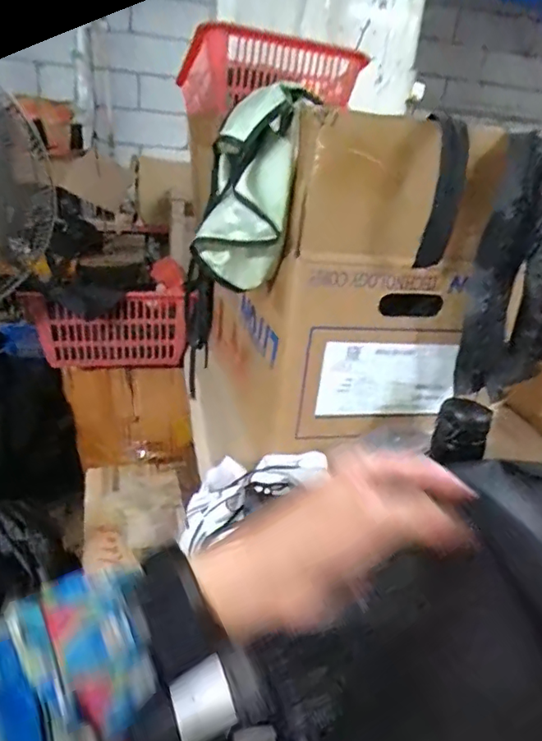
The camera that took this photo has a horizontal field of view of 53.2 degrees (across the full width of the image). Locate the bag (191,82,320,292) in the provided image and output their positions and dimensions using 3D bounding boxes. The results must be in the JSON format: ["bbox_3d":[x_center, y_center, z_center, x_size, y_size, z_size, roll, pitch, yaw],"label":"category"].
[{"bbox_3d":[-0.025,-0.197,0.606,0.106,0.215,0.094,3,24,-7],"label":"bag"}]

